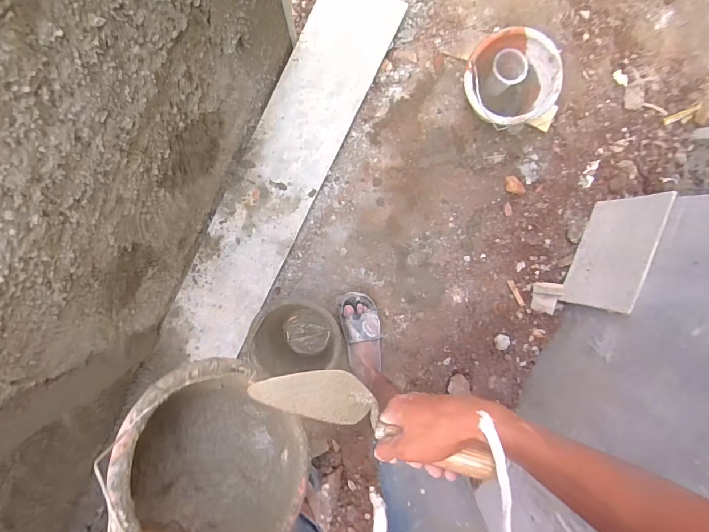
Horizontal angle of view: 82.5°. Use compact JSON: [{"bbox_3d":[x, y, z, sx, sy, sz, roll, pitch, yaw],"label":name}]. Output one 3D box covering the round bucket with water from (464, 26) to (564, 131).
[{"bbox_3d":[0.412,-0.507,1.141,0.237,0.171,0.246,0,96,-4],"label":"round bucket with water"}]

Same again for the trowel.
[{"bbox_3d":[0.013,0.179,0.485,0.302,0.079,0.058,8,87,35],"label":"trowel"}]

